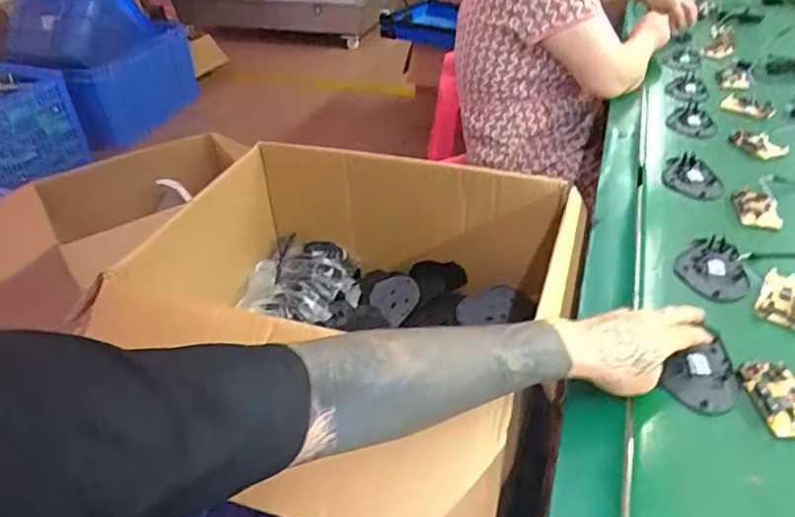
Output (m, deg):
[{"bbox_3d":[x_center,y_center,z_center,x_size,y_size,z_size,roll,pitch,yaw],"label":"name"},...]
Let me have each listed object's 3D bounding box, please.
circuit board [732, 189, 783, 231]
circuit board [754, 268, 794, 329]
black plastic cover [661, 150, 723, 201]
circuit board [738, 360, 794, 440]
[{"bbox_3d":[0.468,-0.064,0.750,0.048,0.013,0.066,8,38,14],"label":"circuit board"},{"bbox_3d":[0.411,0.042,0.613,0.044,0.007,0.084,23,44,30],"label":"circuit board"},{"bbox_3d":[0.426,-0.120,0.830,0.080,0.009,0.118,16,40,23],"label":"black plastic cover"},{"bbox_3d":[0.337,0.122,0.505,0.047,0.011,0.076,-2,37,0],"label":"circuit board"}]

